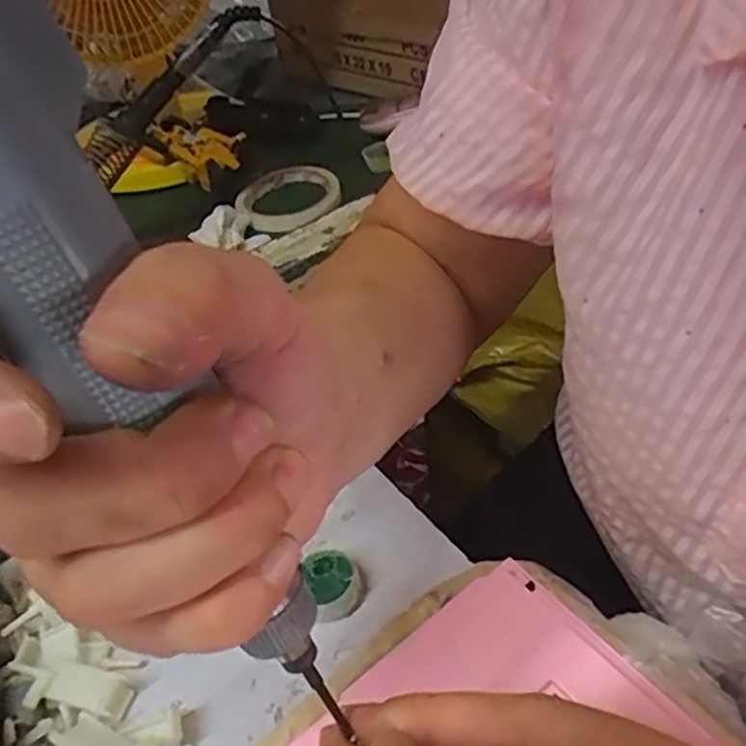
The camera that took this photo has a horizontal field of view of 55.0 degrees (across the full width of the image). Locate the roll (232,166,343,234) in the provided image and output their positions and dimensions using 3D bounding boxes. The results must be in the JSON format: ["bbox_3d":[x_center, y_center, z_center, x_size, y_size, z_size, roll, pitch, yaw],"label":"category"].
[{"bbox_3d":[-0.076,-0.159,0.650,0.093,0.014,0.111,-5,41,-6],"label":"roll"}]

